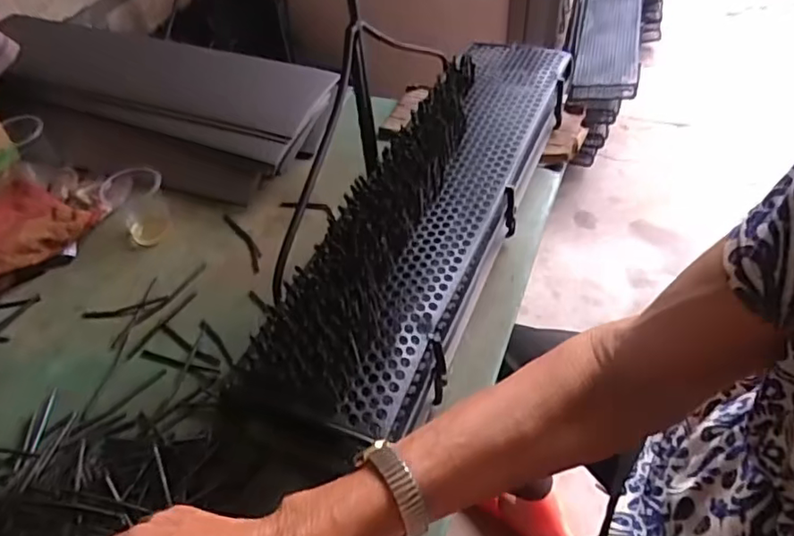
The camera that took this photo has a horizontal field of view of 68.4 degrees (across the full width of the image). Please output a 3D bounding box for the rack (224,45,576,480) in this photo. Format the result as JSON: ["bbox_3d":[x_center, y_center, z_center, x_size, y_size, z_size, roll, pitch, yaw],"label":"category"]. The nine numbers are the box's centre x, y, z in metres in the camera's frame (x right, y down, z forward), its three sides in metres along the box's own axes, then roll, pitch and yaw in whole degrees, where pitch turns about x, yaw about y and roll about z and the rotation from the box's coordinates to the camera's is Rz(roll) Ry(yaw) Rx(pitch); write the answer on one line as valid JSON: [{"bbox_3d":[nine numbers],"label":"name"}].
[{"bbox_3d":[0.046,-0.072,0.612,0.144,0.080,0.635,15,50,19],"label":"rack"}]

